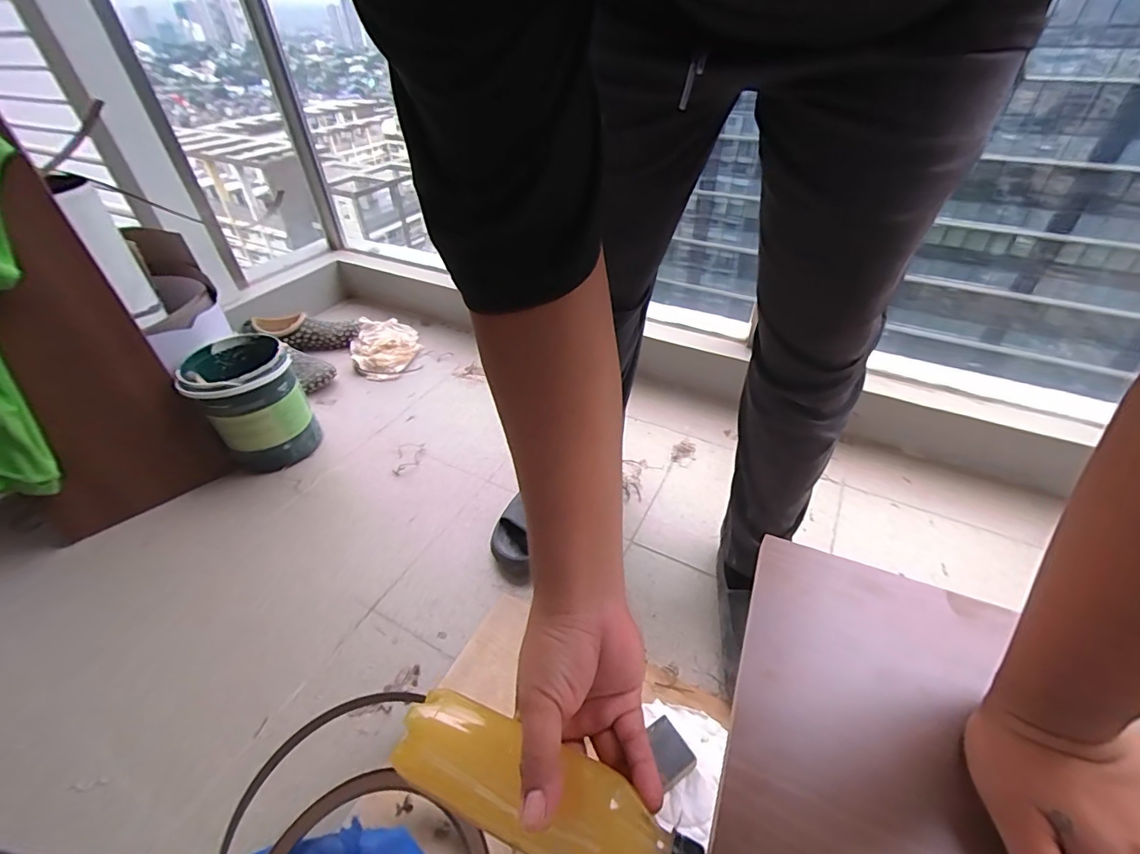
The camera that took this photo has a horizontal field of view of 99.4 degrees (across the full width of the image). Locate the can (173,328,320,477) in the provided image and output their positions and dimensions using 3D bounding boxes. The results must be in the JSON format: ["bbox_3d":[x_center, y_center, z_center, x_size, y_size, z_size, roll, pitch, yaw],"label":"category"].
[{"bbox_3d":[-0.604,-0.037,0.942,0.164,0.237,0.164,-1,40,1],"label":"can"}]

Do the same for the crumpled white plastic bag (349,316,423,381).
[{"bbox_3d":[-0.471,-0.210,1.240,0.174,0.058,0.228,-20,44,-21],"label":"crumpled white plastic bag"}]

